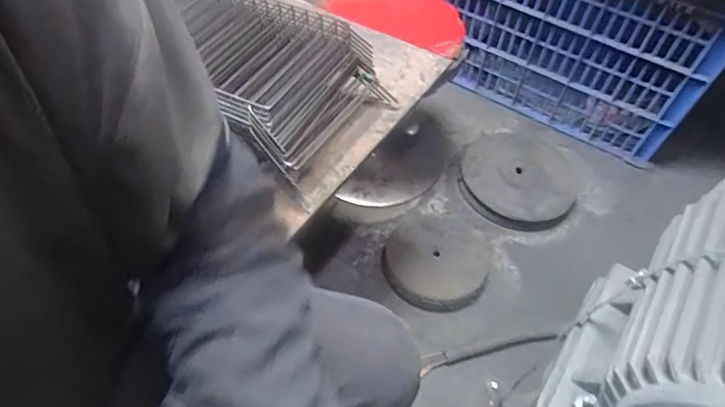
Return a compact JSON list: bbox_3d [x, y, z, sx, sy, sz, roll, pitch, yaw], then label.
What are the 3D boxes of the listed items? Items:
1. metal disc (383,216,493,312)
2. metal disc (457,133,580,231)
[{"bbox_3d":[0.161,0.127,1.109,0.218,0.062,0.229,2,51,-3],"label":"metal disc"},{"bbox_3d":[0.392,-0.069,1.268,0.286,0.044,0.298,2,51,-3],"label":"metal disc"}]

